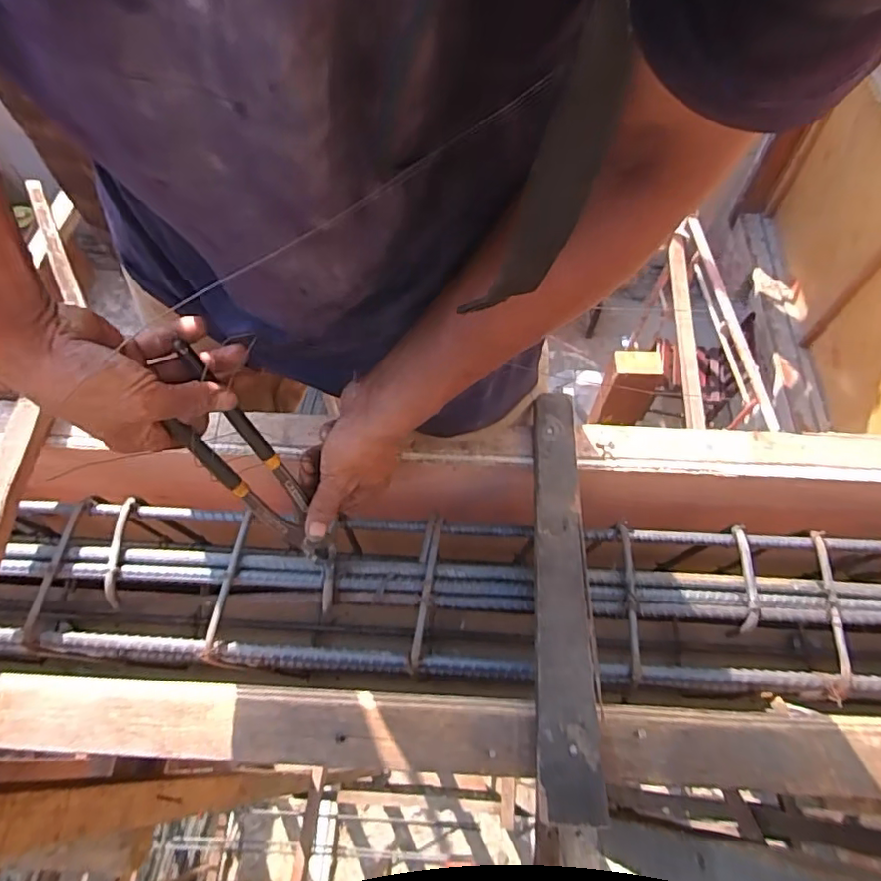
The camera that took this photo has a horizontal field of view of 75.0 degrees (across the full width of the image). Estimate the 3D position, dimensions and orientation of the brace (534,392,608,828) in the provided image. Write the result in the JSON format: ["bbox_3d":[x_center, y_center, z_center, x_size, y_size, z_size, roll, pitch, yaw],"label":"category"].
[{"bbox_3d":[0.100,0.114,0.472,0.044,0.024,0.333,2,62,2],"label":"brace"}]

